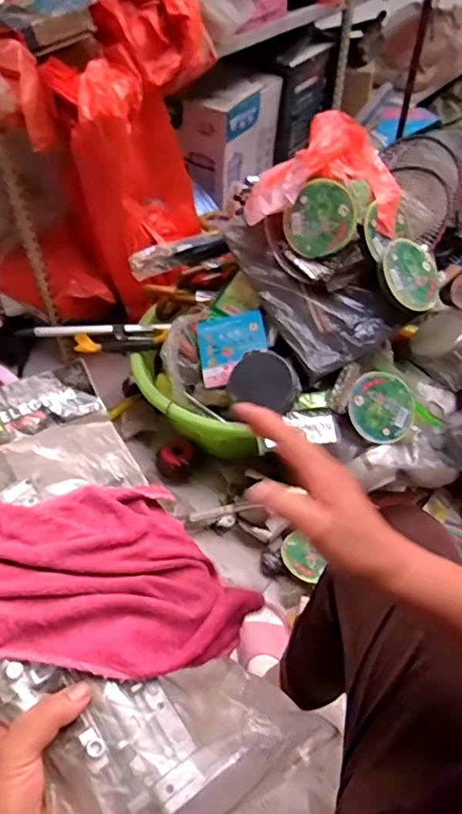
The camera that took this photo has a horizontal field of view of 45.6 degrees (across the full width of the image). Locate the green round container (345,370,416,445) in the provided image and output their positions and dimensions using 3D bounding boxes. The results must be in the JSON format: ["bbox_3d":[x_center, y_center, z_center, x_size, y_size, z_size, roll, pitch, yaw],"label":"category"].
[{"bbox_3d":[0.296,0.001,1.081,0.137,0.026,0.137,2,82,-11],"label":"green round container"}]

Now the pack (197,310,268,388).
[{"bbox_3d":[0.004,-0.118,1.119,0.140,0.020,0.138,-10,76,14],"label":"pack"}]

